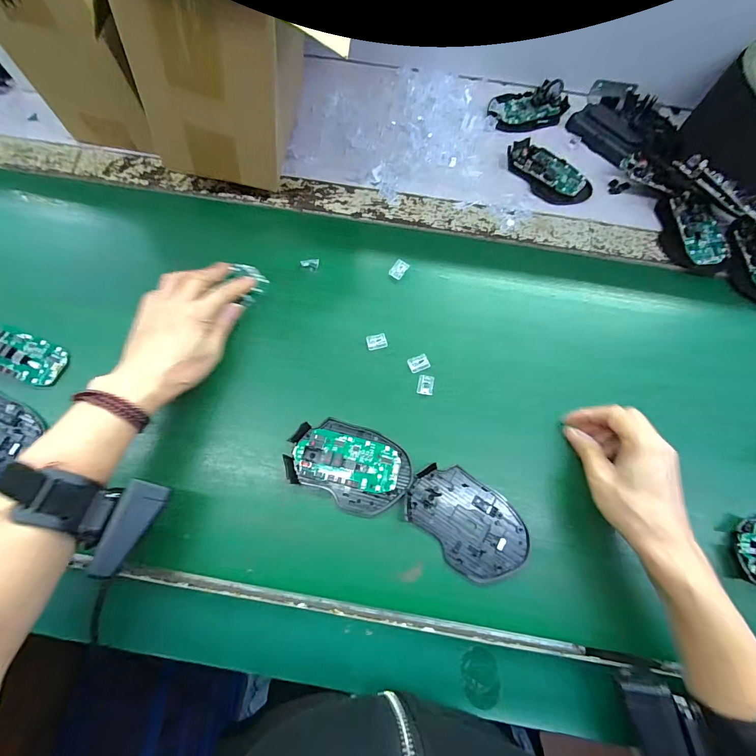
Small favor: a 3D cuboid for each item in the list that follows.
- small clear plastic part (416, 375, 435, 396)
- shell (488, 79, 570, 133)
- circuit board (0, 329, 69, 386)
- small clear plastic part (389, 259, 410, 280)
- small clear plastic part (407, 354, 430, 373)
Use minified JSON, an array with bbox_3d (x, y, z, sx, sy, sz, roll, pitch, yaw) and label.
[{"bbox_3d":[0.049,0.007,0.370,0.016,0.004,0.020,10,72,1],"label":"small clear plastic part"},{"bbox_3d":[0.215,-0.383,0.503,0.115,0.021,0.063,-15,73,-7],"label":"shell"},{"bbox_3d":[-0.369,-0.025,0.369,0.085,0.016,0.043,20,73,4],"label":"circuit board"},{"bbox_3d":[0.024,-0.125,0.418,0.016,0.005,0.021,39,101,9],"label":"small clear plastic part"},{"bbox_3d":[0.043,-0.016,0.379,0.022,0.004,0.016,-19,74,-8],"label":"small clear plastic part"}]

